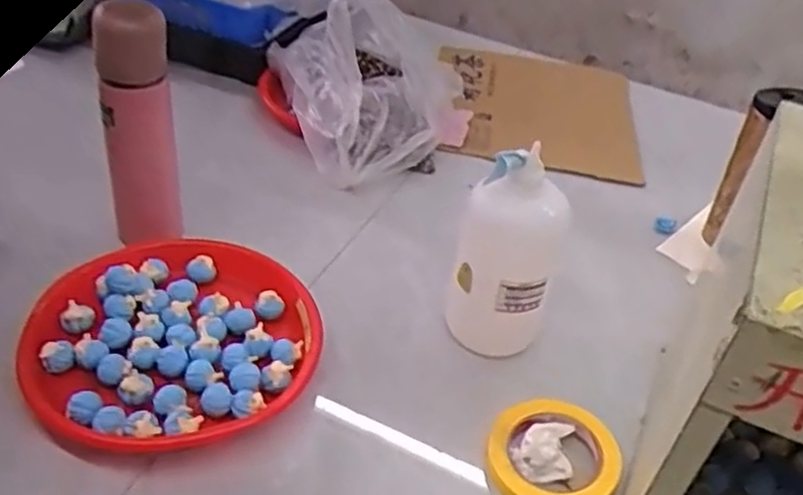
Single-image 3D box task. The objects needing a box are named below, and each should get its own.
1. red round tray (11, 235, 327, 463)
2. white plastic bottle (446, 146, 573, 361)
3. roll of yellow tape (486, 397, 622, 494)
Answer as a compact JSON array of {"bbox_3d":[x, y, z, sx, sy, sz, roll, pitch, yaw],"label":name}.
[{"bbox_3d":[-0.203,0.079,0.687,0.245,0.039,0.239,4,40,-4],"label":"red round tray"},{"bbox_3d":[0.099,0.005,0.707,0.093,0.192,0.093,15,42,11],"label":"white plastic bottle"},{"bbox_3d":[0.130,0.174,0.637,0.110,0.023,0.104,4,40,-4],"label":"roll of yellow tape"}]

